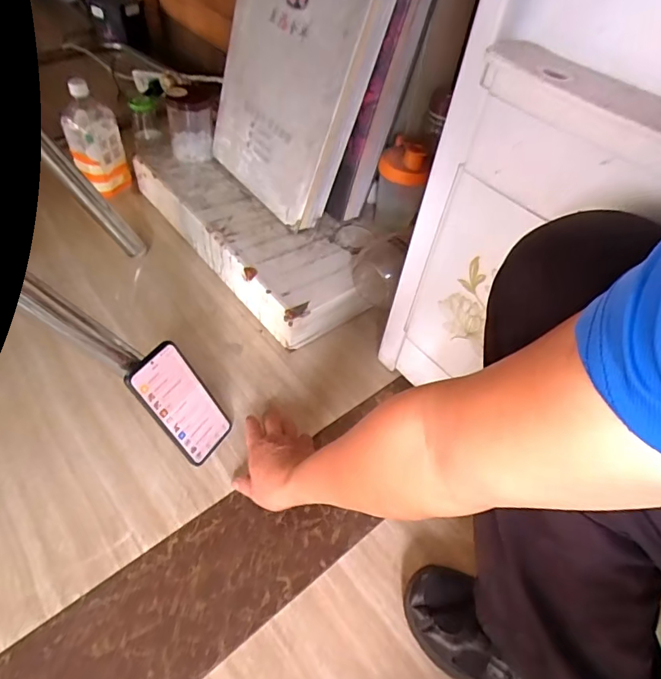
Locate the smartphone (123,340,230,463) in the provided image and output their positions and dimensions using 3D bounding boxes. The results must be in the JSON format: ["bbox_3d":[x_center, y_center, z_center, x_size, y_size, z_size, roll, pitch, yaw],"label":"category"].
[{"bbox_3d":[-0.192,0.084,0.610,0.012,0.163,0.081,4,42,42],"label":"smartphone"}]

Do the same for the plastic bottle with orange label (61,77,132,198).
[{"bbox_3d":[-0.464,-0.393,0.919,0.094,0.222,0.109,-18,55,-21],"label":"plastic bottle with orange label"}]

